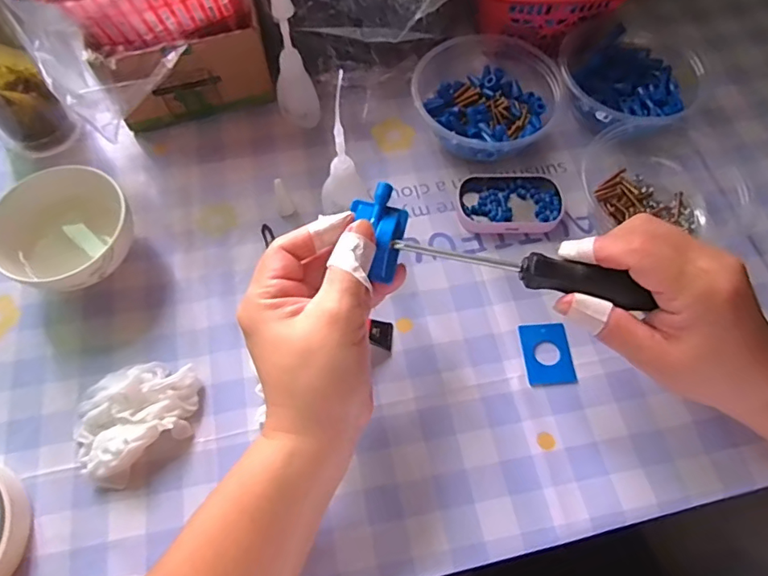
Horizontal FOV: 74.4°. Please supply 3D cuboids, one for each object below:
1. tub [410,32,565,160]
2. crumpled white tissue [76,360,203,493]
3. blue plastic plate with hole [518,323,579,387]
[{"bbox_3d":[0.087,-0.162,0.416,0.116,0.045,0.132,18,67,7],"label":"tub"},{"bbox_3d":[-0.156,0.077,0.318,0.079,0.021,0.063,-34,71,-14],"label":"crumpled white tissue"},{"bbox_3d":[0.112,0.044,0.345,0.032,0.004,0.043,-4,66,-3],"label":"blue plastic plate with hole"}]

